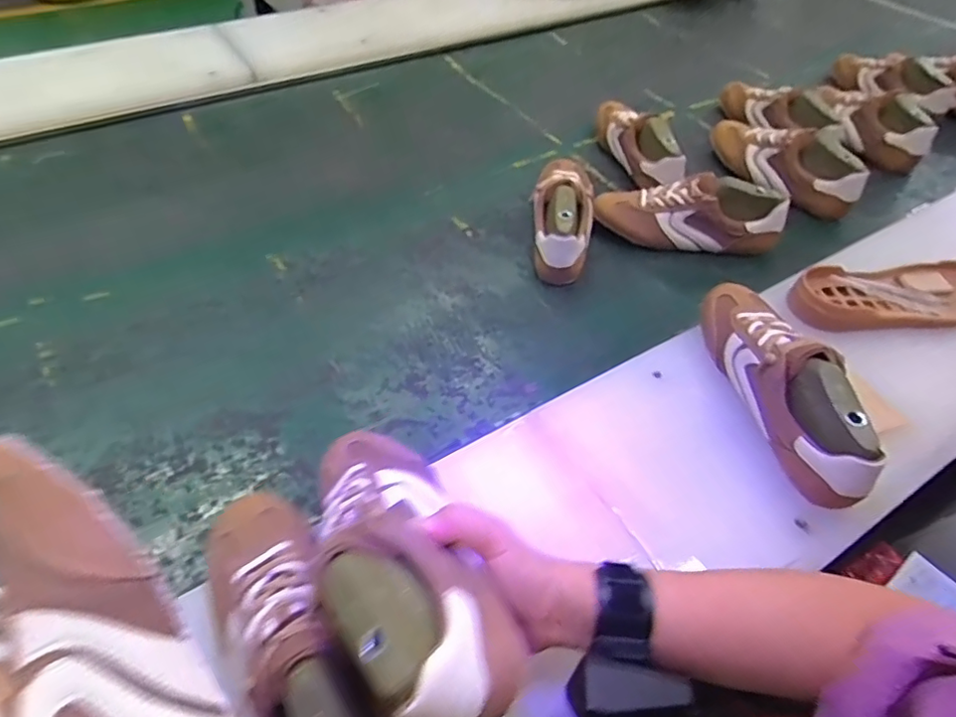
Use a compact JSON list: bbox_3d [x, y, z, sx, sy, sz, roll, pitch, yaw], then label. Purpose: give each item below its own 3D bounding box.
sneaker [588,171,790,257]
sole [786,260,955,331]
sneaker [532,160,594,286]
[{"bbox_3d":[0.299,-0.213,0.804,0.252,0.092,0.082,11,50,6],"label":"sneaker"},{"bbox_3d":[0.485,-0.075,0.646,0.260,0.033,0.092,-6,51,-8],"label":"sole"},{"bbox_3d":[0.121,-0.216,0.790,0.080,0.085,0.259,8,50,4],"label":"sneaker"}]

